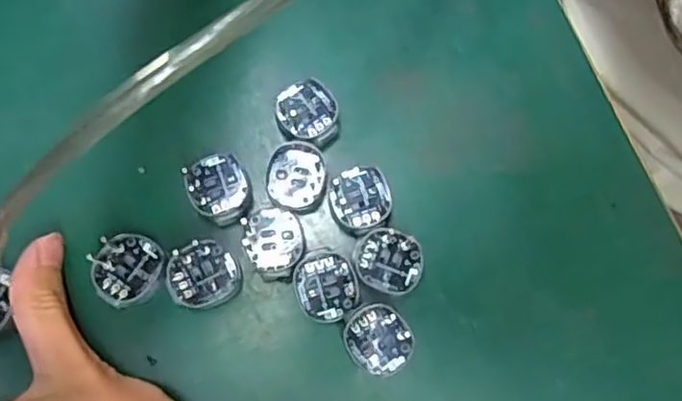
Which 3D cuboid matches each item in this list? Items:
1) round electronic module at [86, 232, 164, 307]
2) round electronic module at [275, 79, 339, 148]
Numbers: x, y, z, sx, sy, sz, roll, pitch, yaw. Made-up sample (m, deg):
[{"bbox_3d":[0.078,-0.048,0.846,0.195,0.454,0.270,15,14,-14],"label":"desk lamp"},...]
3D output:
[{"bbox_3d":[-0.087,0.027,0.257,0.027,0.005,0.029,0,78,-1],"label":"round electronic module"},{"bbox_3d":[-0.014,-0.037,0.274,0.025,0.012,0.026,-3,78,-2],"label":"round electronic module"}]

